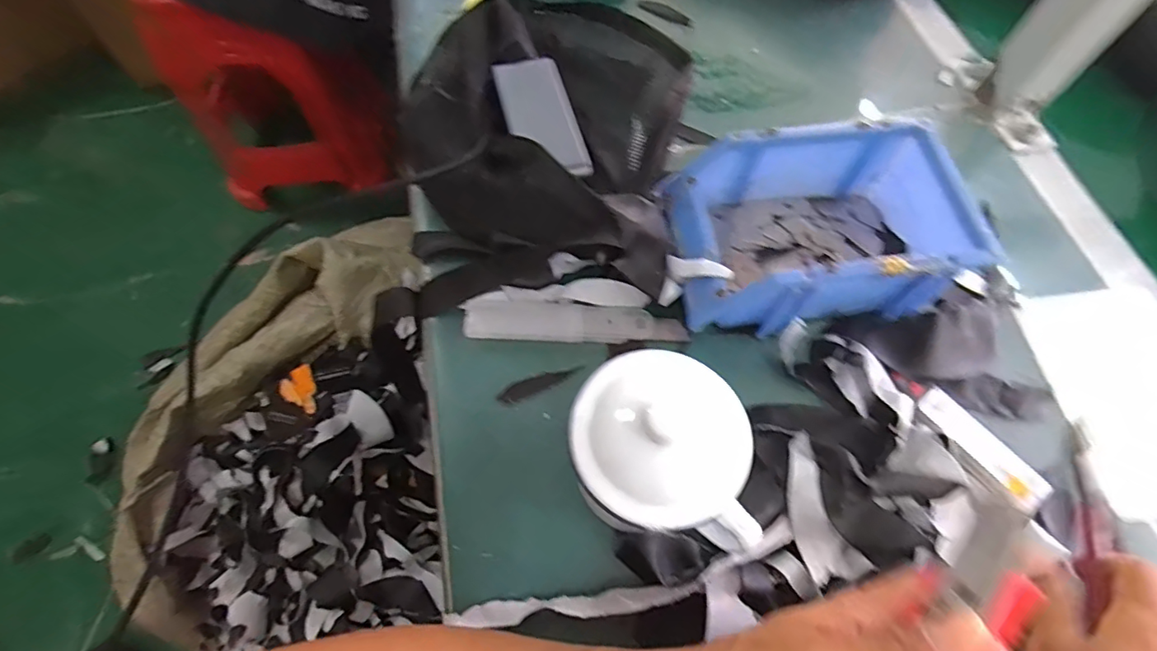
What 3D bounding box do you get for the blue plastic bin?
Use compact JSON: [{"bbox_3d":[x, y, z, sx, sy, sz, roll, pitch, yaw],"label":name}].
[{"bbox_3d":[0.156,-0.062,0.360,0.173,0.074,0.115,-6,64,-3],"label":"blue plastic bin"}]

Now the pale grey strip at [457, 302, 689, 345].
[{"bbox_3d":[-0.002,-0.001,0.365,0.148,0.007,0.030,4,64,1],"label":"pale grey strip"}]

